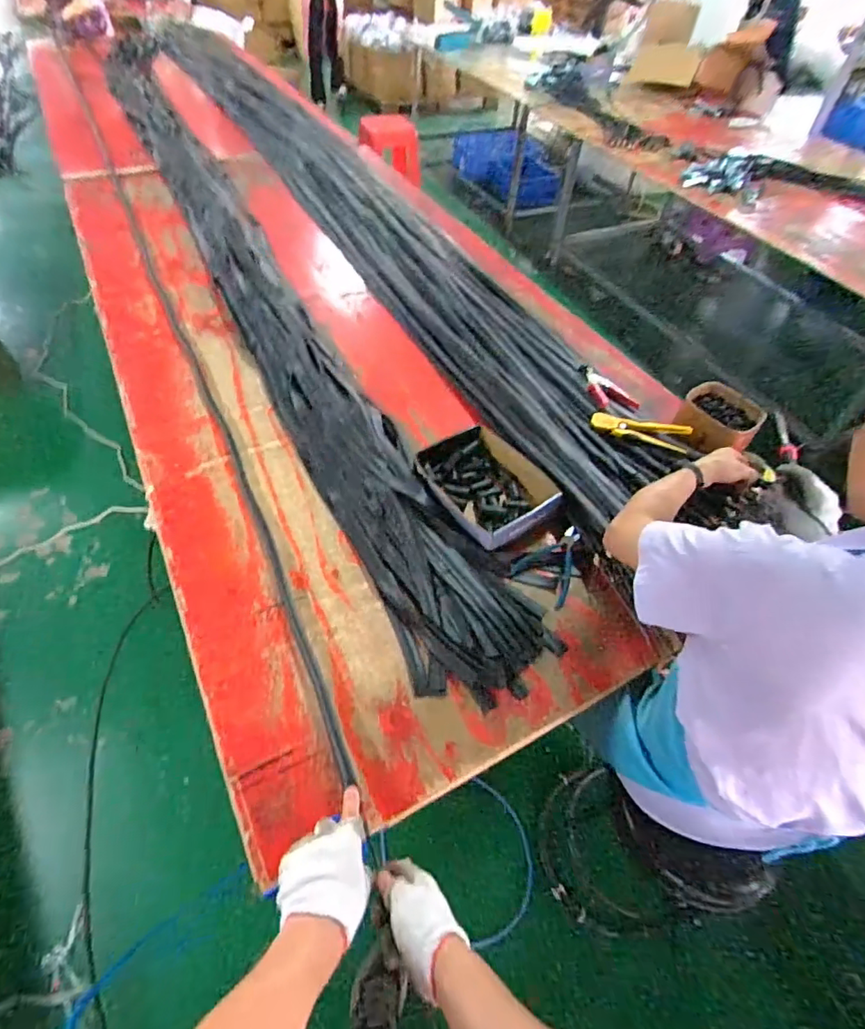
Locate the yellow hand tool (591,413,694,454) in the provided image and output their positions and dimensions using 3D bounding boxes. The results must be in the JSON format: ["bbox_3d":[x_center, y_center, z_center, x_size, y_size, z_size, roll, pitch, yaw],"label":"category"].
[{"bbox_3d":[0.453,-0.184,1.150,0.208,0.029,0.085,18,51,26],"label":"yellow hand tool"}]

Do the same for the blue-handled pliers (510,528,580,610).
[{"bbox_3d":[0.219,0.085,0.967,0.109,0.036,0.153,28,55,17],"label":"blue-handled pliers"}]

